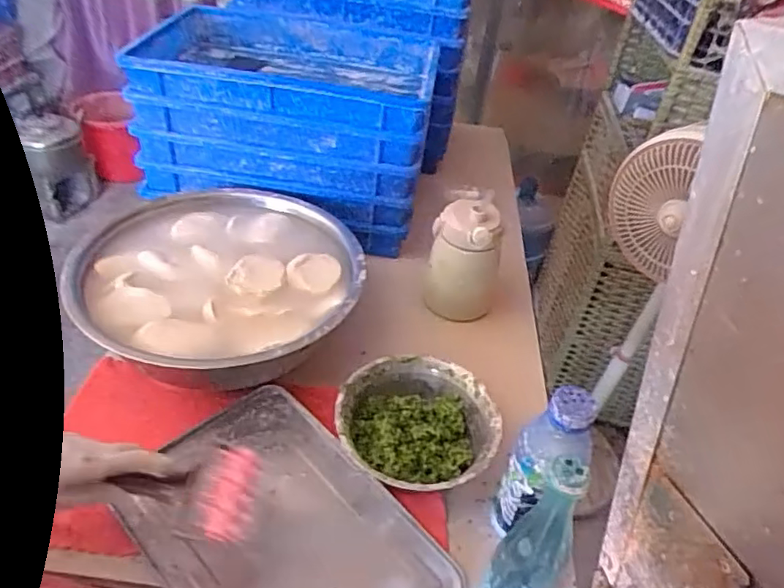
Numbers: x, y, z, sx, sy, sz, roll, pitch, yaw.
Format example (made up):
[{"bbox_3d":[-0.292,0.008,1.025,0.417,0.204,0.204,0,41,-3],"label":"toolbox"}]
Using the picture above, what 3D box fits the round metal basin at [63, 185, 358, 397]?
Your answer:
[{"bbox_3d":[-0.234,-0.016,0.818,0.361,0.086,0.382,4,39,-4],"label":"round metal basin"}]

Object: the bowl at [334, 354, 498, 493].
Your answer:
[{"bbox_3d":[0.032,0.157,0.700,0.185,0.052,0.183,4,39,-4],"label":"bowl"}]

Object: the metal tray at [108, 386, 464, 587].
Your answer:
[{"bbox_3d":[-0.113,0.251,0.609,0.232,0.027,0.336,-29,51,-36],"label":"metal tray"}]

